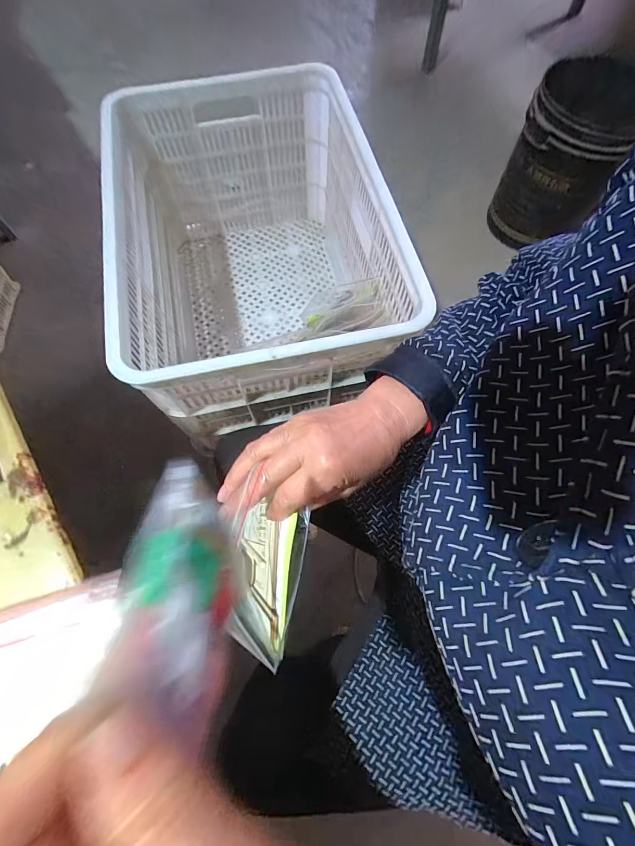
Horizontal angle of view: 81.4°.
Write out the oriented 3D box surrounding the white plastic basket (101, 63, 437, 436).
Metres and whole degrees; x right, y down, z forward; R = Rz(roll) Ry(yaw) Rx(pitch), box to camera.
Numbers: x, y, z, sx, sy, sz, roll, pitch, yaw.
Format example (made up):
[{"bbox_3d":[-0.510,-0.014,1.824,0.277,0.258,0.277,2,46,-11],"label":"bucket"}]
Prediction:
[{"bbox_3d":[-0.108,-0.298,0.701,0.403,0.318,0.595,-12,69,-5],"label":"white plastic basket"}]

